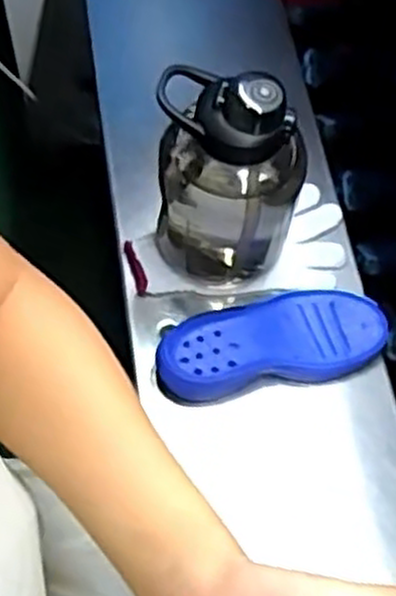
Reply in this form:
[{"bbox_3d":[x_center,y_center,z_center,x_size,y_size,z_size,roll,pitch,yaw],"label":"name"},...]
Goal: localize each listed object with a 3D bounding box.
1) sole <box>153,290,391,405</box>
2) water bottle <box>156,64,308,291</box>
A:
[{"bbox_3d":[0.069,0.043,0.752,0.216,0.032,0.085,-11,59,-7],"label":"sole"},{"bbox_3d":[0.026,-0.099,0.704,0.121,0.216,0.090,10,62,4],"label":"water bottle"}]

